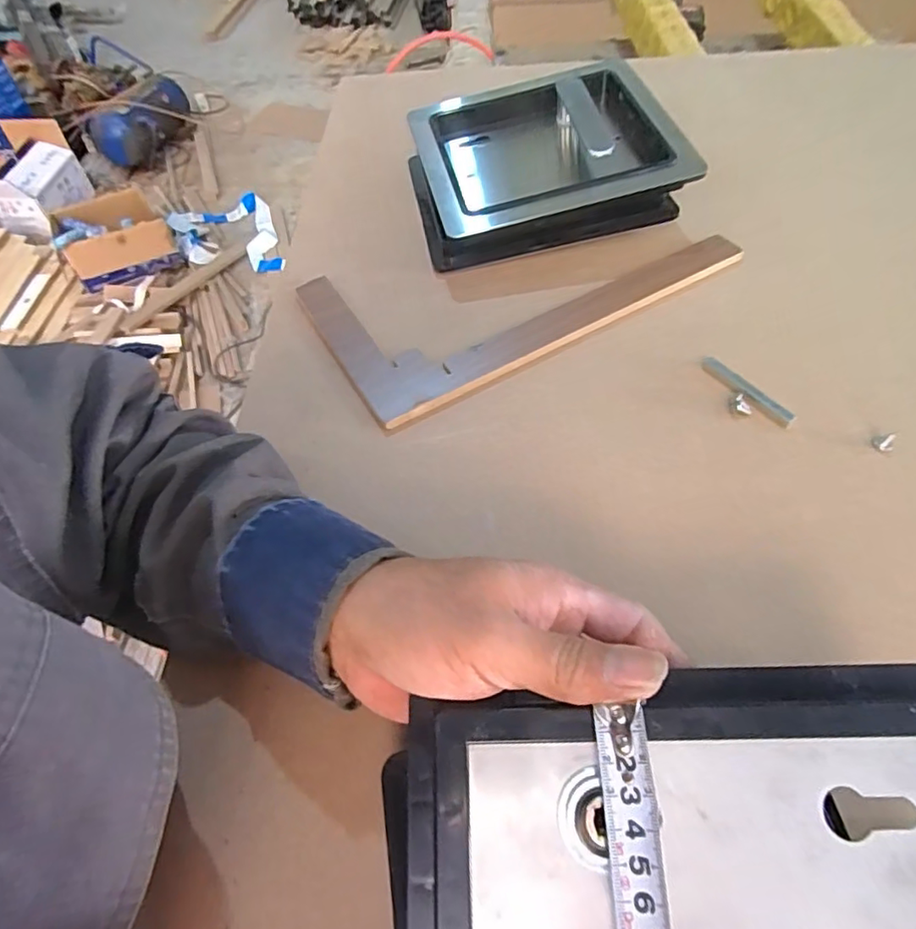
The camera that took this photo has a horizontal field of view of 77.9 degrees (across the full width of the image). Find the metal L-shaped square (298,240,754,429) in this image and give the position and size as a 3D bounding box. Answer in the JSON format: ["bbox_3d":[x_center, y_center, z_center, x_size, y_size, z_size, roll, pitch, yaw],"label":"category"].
[{"bbox_3d":[0.051,-0.154,0.479,0.330,0.011,0.173,-27,58,-13],"label":"metal L-shaped square"}]

